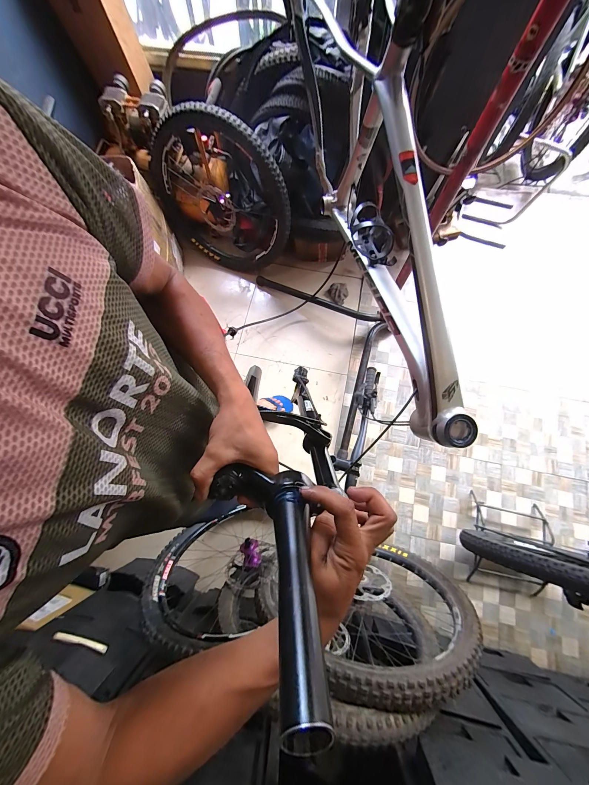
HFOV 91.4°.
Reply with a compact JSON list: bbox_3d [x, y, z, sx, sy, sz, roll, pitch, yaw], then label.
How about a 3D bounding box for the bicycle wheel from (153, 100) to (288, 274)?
[{"bbox_3d":[-0.346,-0.943,1.399,0.705,0.715,0.143,34,62,-20],"label":"bicycle wheel"}]

